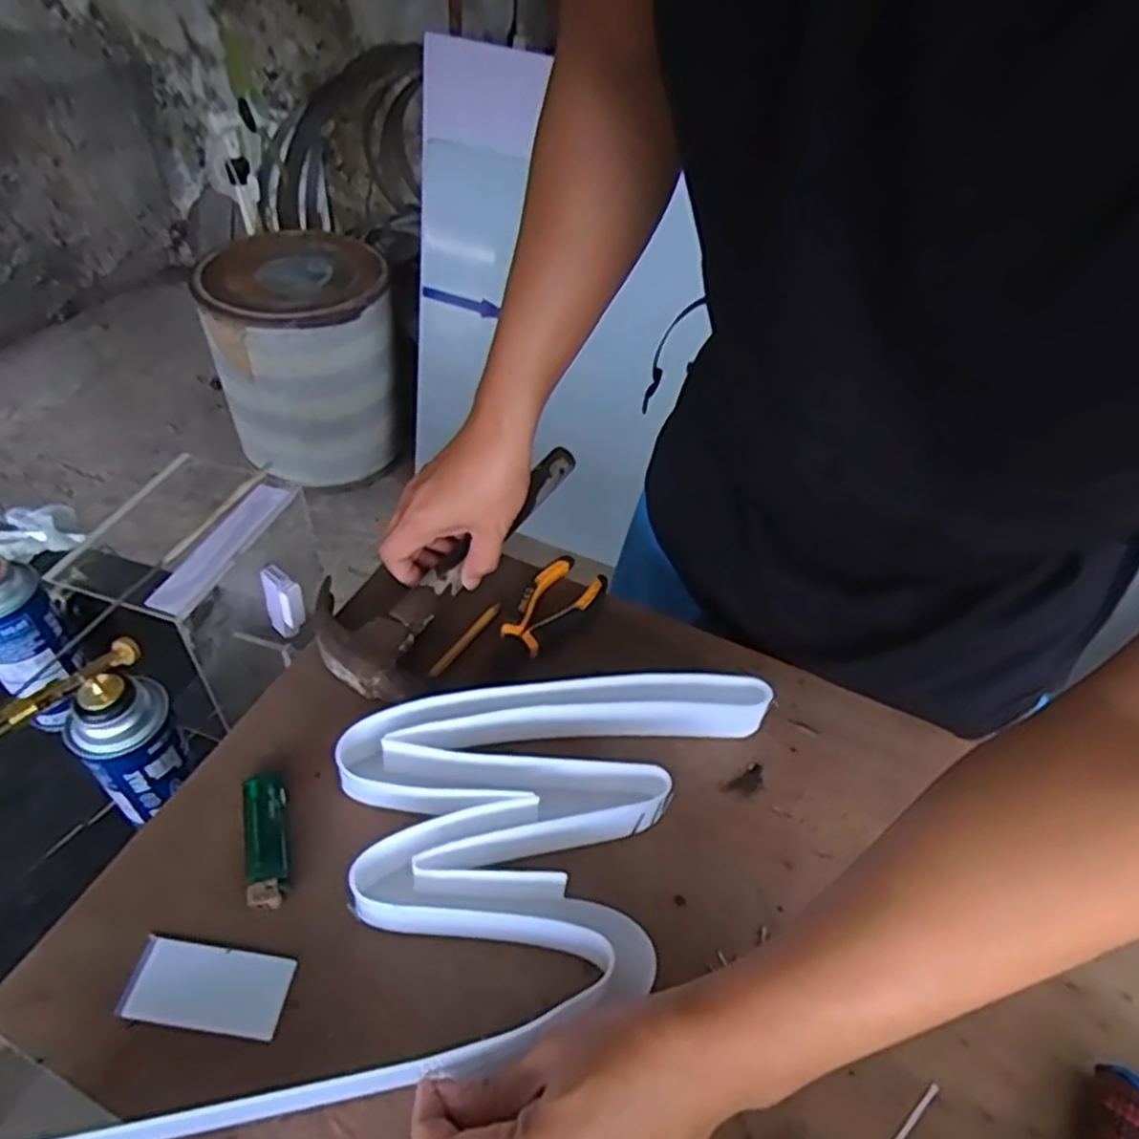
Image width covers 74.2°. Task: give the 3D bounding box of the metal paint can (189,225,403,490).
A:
[{"bbox_3d":[-0.619,-0.497,1.767,0.387,0.435,0.407,-13,48,-20],"label":"metal paint can"}]

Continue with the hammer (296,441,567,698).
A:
[{"bbox_3d":[-0.084,-0.016,0.602,0.109,0.026,0.286,29,49,18],"label":"hammer"}]

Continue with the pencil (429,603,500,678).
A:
[{"bbox_3d":[-0.078,0.052,0.560,0.008,0.006,0.083,28,52,18],"label":"pencil"}]

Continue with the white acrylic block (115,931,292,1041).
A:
[{"bbox_3d":[-0.191,0.219,0.397,0.081,0.004,0.039,9,48,1],"label":"white acrylic block"}]

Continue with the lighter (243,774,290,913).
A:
[{"bbox_3d":[-0.181,0.159,0.450,0.025,0.012,0.083,-10,50,-14],"label":"lighter"}]

